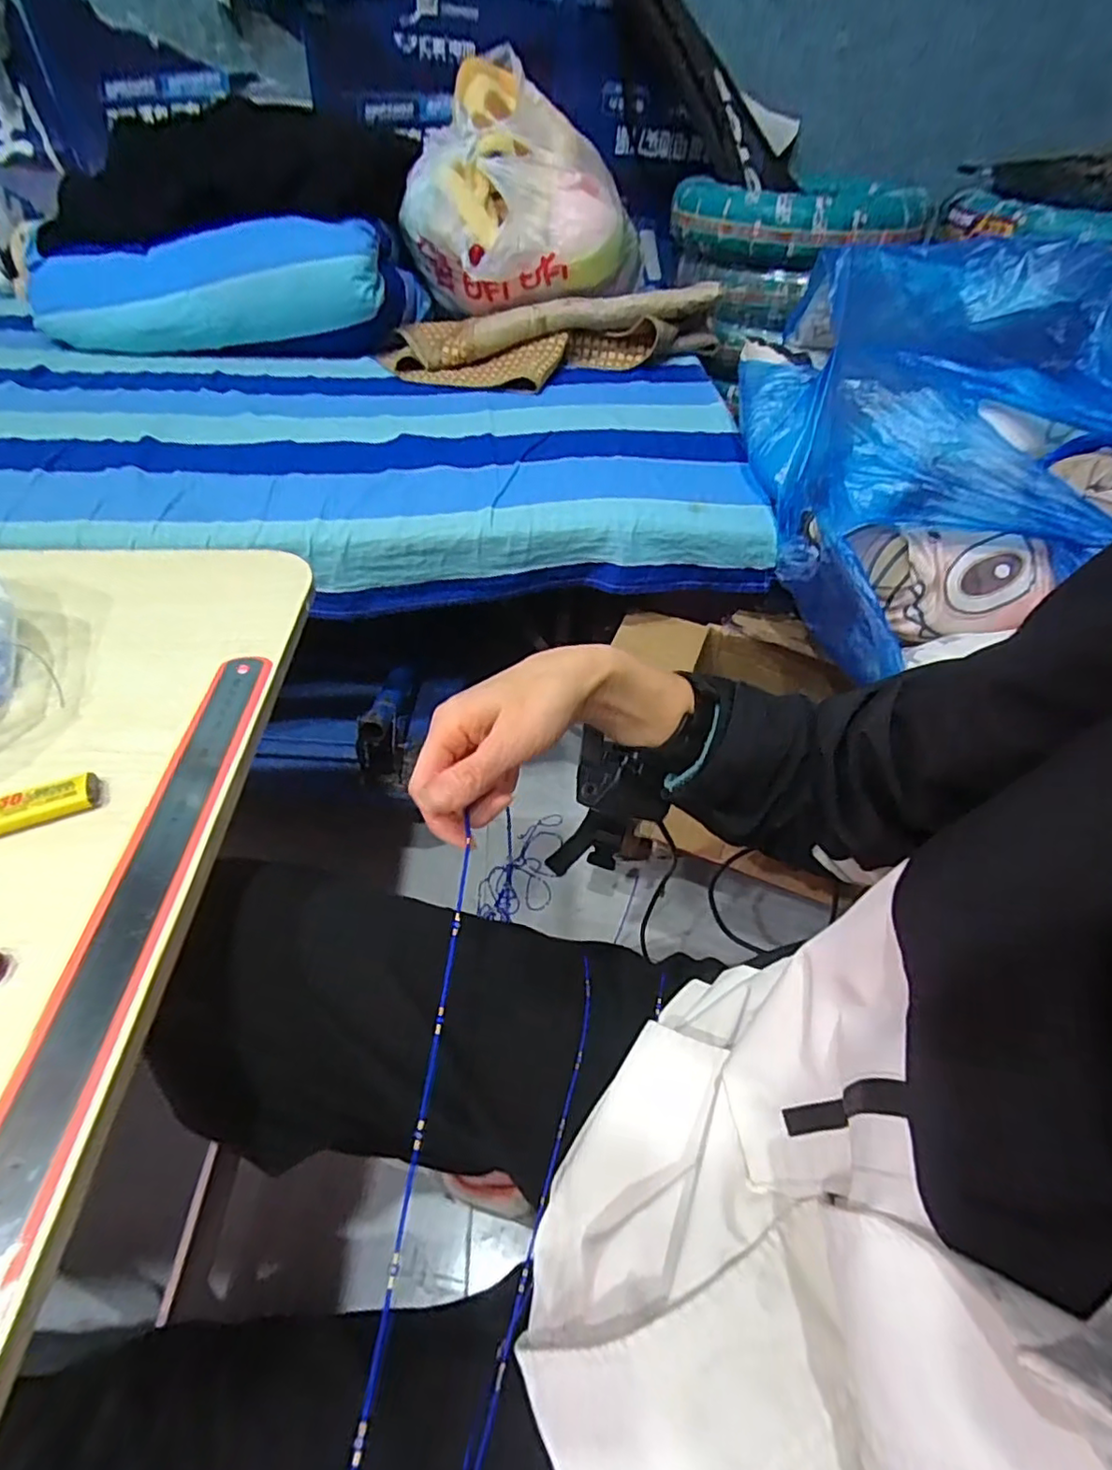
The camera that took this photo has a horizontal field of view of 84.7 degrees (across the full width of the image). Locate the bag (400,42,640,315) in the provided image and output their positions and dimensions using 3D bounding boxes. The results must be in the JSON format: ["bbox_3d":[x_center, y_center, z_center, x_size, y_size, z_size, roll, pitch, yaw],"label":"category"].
[{"bbox_3d":[-0.051,-0.825,0.937,0.271,0.248,0.286,32,52,25],"label":"bag"}]

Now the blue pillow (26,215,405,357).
[{"bbox_3d":[-0.512,-0.655,0.897,0.541,0.169,0.119,2,46,-2],"label":"blue pillow"}]

